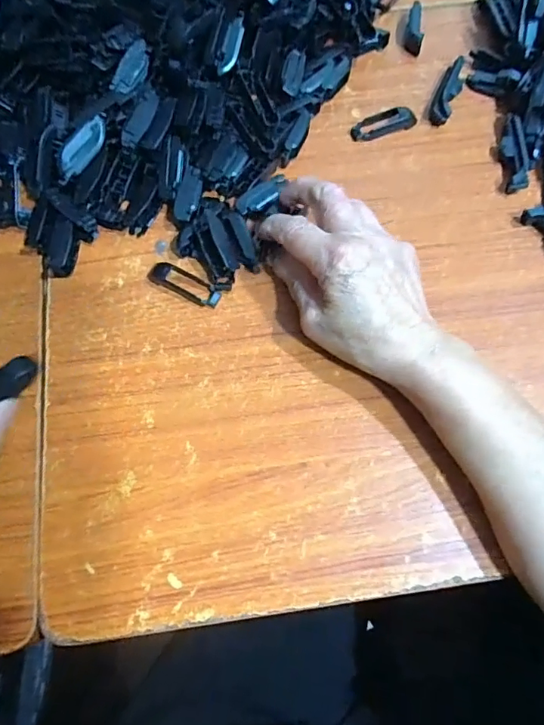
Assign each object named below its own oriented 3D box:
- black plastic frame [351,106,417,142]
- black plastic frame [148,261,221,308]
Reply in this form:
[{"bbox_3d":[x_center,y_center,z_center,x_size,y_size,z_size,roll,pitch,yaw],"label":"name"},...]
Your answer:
[{"bbox_3d":[0.095,-0.206,0.423,0.057,0.011,0.023,-23,70,-8],"label":"black plastic frame"},{"bbox_3d":[-0.066,-0.060,0.371,0.059,0.008,0.019,27,72,11],"label":"black plastic frame"}]

